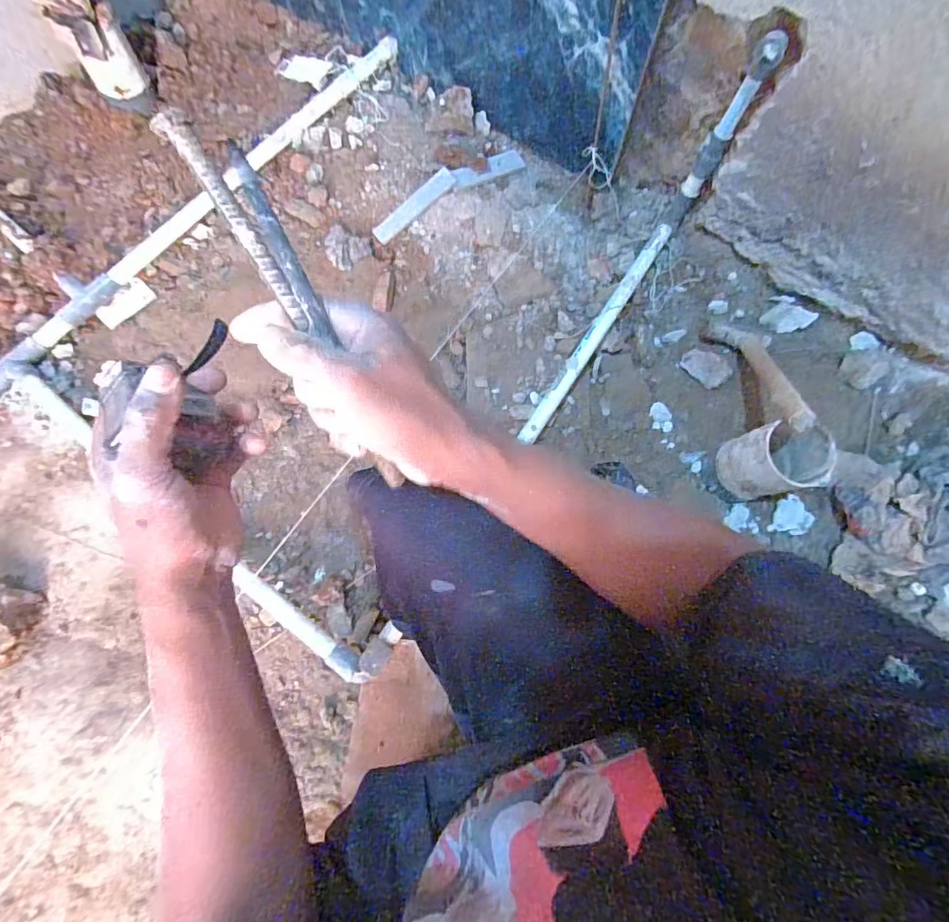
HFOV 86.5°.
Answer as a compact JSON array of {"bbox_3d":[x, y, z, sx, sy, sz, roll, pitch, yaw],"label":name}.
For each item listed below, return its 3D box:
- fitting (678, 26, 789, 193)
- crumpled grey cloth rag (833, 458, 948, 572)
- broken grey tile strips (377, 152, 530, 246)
[{"bbox_3d":[0.354,-0.468,0.711,0.033,0.265,0.052,28,79,6],"label":"fitting"},{"bbox_3d":[0.677,0.085,0.776,0.214,0.127,0.154,-15,78,-3],"label":"crumpled grey cloth rag"},{"bbox_3d":[-0.049,-0.491,0.914,0.300,0.038,0.054,-30,79,-6],"label":"broken grey tile strips"}]

